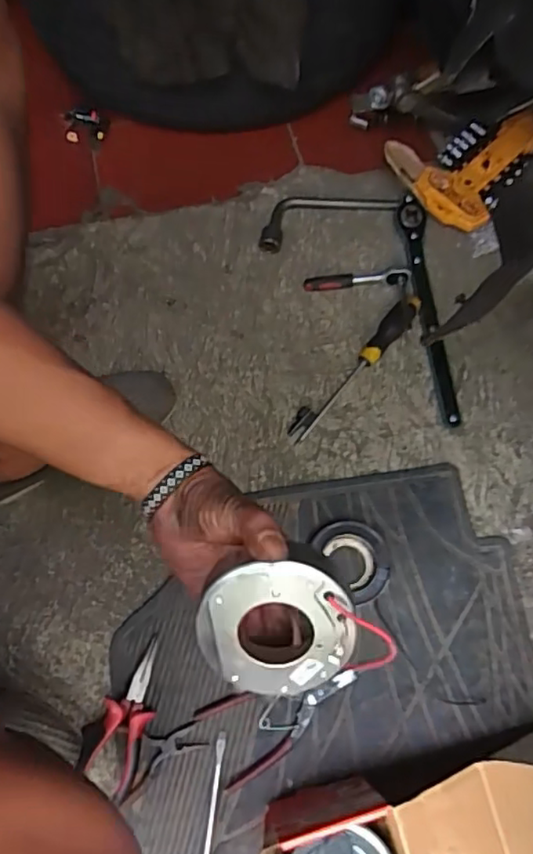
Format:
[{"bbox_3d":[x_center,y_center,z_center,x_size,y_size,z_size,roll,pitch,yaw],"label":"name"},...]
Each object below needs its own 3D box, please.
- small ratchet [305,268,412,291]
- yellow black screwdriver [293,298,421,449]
[{"bbox_3d":[0.123,-0.200,0.819,0.142,0.017,0.020,-1,65,0],"label":"small ratchet"},{"bbox_3d":[0.124,-0.074,0.777,0.032,0.026,0.247,34,70,14],"label":"yellow black screwdriver"}]

